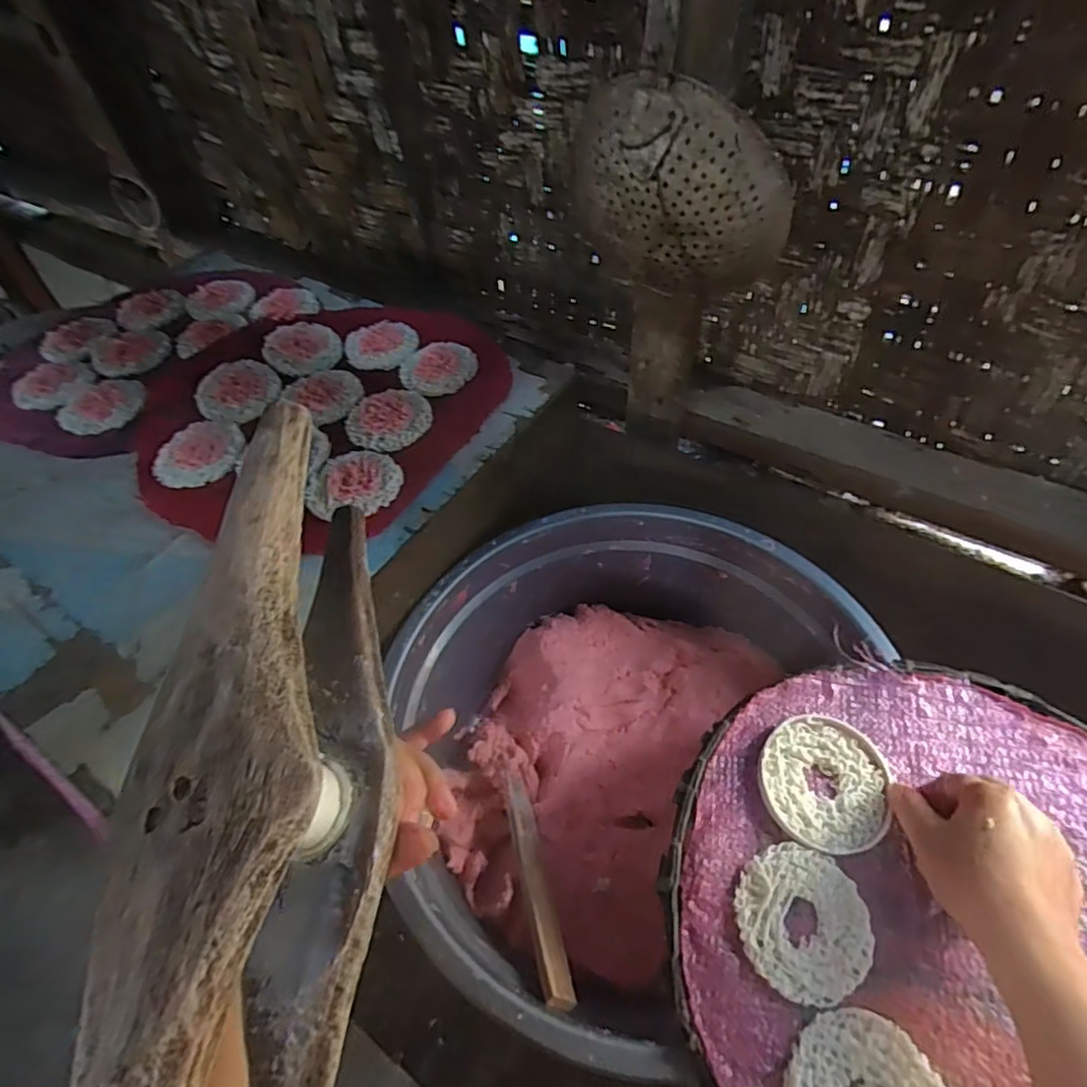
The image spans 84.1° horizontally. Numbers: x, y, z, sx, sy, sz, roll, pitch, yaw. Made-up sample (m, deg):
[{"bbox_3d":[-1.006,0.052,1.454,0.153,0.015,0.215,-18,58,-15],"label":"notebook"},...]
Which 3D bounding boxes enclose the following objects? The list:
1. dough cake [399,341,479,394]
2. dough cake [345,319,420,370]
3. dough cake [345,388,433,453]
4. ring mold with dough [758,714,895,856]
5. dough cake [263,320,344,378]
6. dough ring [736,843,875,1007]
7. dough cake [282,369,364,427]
[{"bbox_3d":[-0.109,-0.184,0.623,0.075,0.005,0.077,-2,51,2],"label":"dough cake"},{"bbox_3d":[-0.176,-0.218,0.655,0.080,0.006,0.080,-2,51,2],"label":"dough cake"},{"bbox_3d":[-0.148,-0.122,0.577,0.075,0.007,0.082,-2,51,2],"label":"dough cake"},{"bbox_3d":[0.189,0.160,0.407,0.081,0.008,0.086,-2,51,2],"label":"ring mold with dough"},{"bbox_3d":[-0.262,-0.215,0.653,0.076,0.014,0.084,-32,56,-20],"label":"dough cake"},{"bbox_3d":[0.156,0.226,0.362,0.077,0.007,0.076,-2,51,2],"label":"dough ring"},{"bbox_3d":[-0.219,-0.154,0.609,0.087,0.006,0.069,35,61,27],"label":"dough cake"}]

